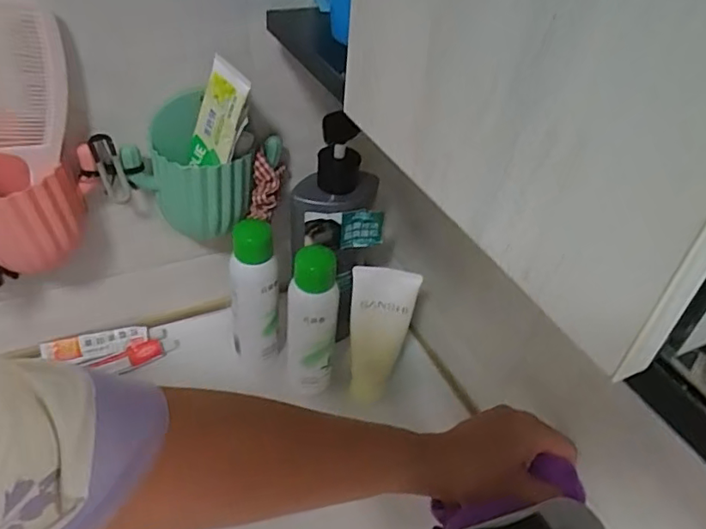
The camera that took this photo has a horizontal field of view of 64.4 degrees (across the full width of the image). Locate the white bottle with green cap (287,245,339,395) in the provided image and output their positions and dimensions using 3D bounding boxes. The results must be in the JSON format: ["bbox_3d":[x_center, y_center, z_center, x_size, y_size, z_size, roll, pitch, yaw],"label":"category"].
[{"bbox_3d":[-0.039,0.058,0.525,0.047,0.162,0.038,4,40,-3],"label":"white bottle with green cap"}]

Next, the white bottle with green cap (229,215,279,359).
[{"bbox_3d":[-0.095,0.031,0.543,0.043,0.162,0.037,-6,42,-15],"label":"white bottle with green cap"}]

